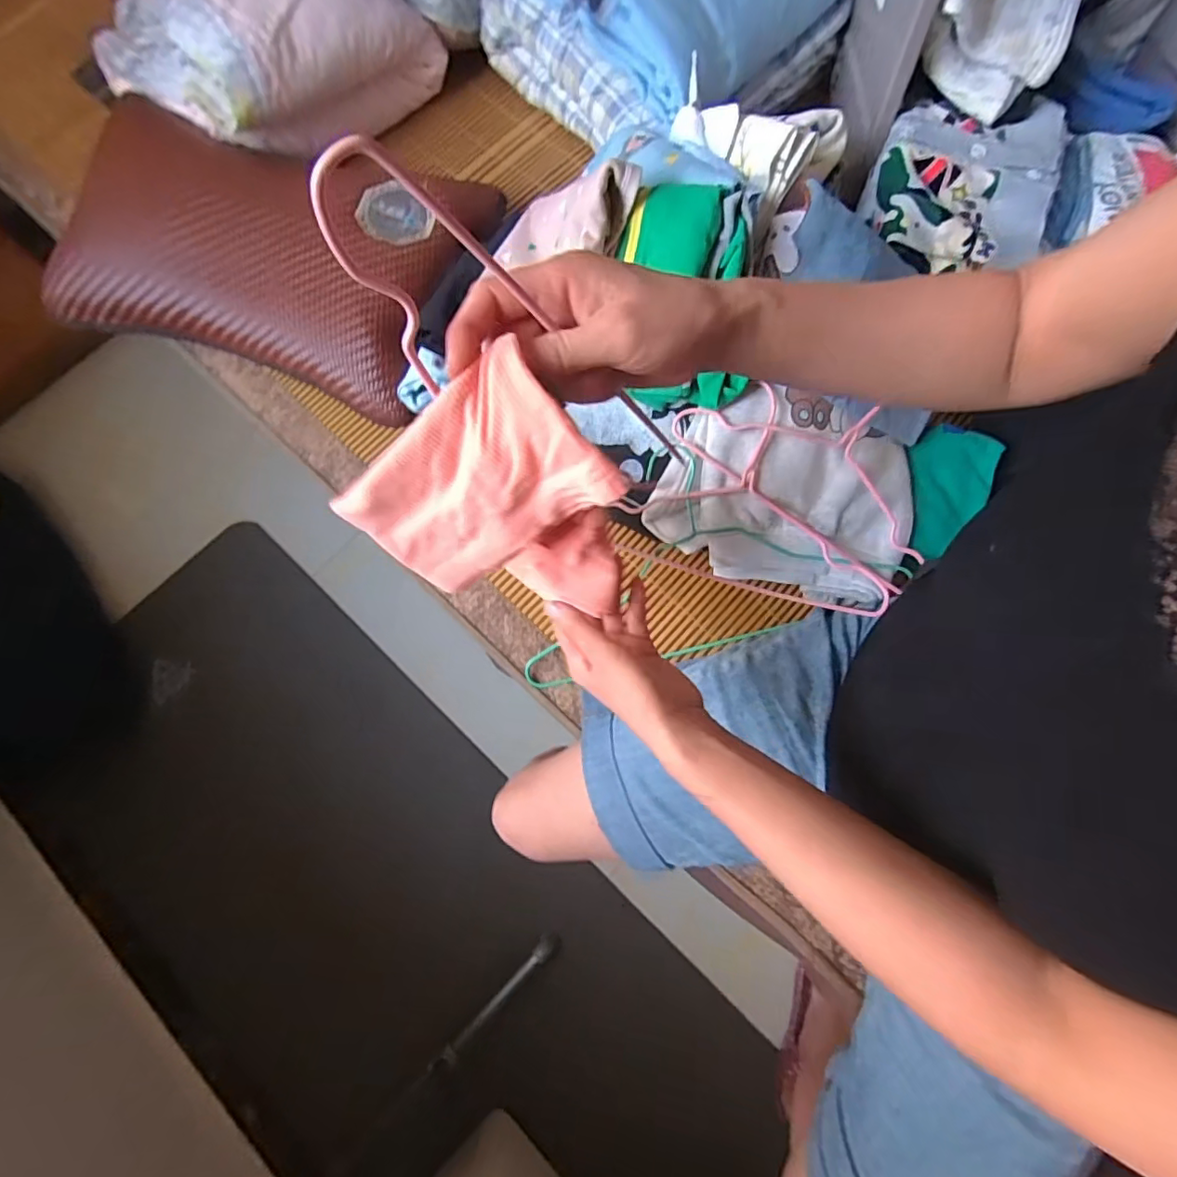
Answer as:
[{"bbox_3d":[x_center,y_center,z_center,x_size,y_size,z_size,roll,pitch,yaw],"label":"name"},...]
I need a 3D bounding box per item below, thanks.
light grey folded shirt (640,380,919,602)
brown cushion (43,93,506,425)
[{"bbox_3d":[0.188,-0.088,0.527,0.230,0.030,0.168,20,99,1],"label":"light grey folded shirt"},{"bbox_3d":[-0.361,-0.382,0.630,0.440,0.079,0.287,18,77,6],"label":"brown cushion"}]

